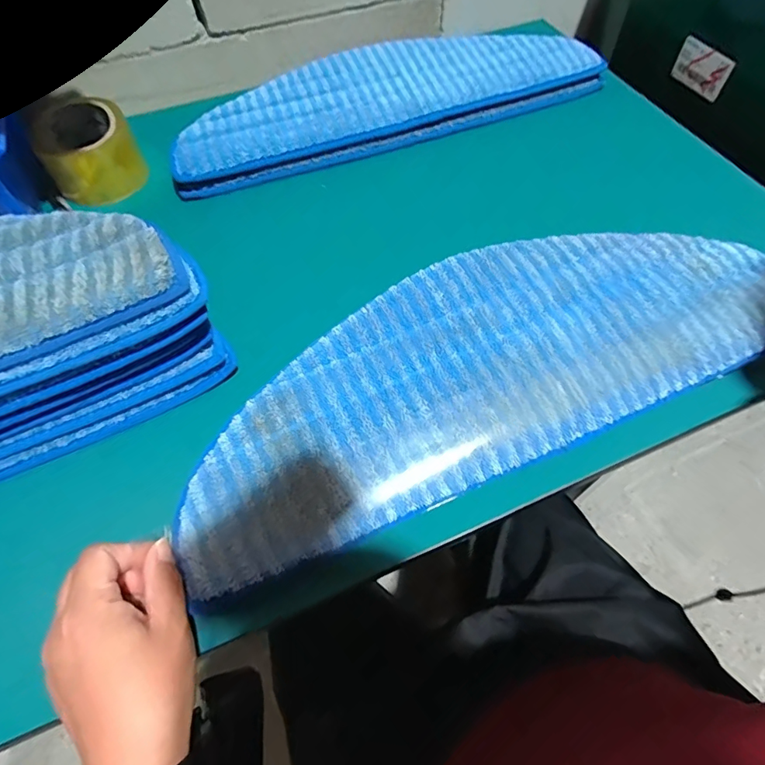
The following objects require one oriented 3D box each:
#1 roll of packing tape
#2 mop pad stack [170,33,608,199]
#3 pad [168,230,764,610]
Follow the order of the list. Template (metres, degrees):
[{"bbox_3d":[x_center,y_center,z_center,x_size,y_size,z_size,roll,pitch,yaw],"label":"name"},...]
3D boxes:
[{"bbox_3d":[-0.305,-0.243,0.499,0.092,0.059,0.108,-31,63,-16],"label":"roll of packing tape"},{"bbox_3d":[0.005,-0.337,0.565,0.501,0.034,0.146,-19,61,-10],"label":"mop pad stack"},{"bbox_3d":[0.083,-0.022,0.340,0.466,0.010,0.154,-21,71,-10],"label":"pad"}]

